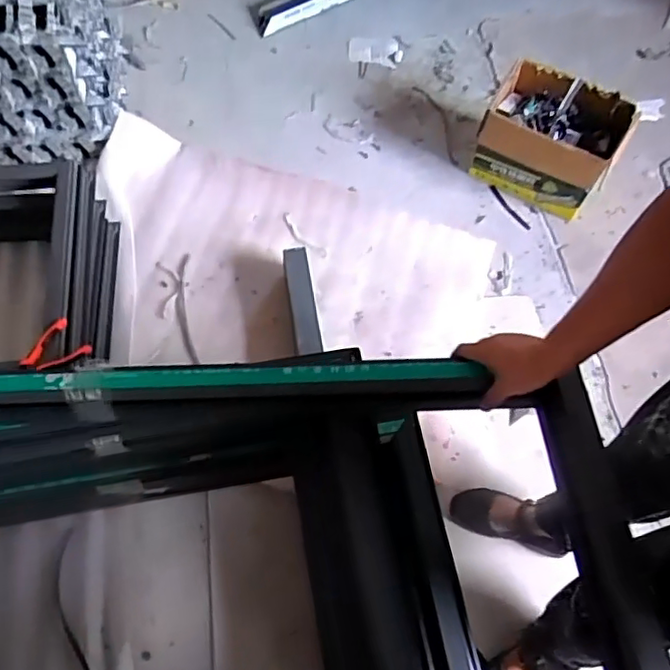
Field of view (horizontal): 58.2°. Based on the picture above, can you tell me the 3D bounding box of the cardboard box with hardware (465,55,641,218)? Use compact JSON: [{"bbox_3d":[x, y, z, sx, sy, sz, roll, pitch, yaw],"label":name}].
[{"bbox_3d":[0.565,-0.511,1.592,0.324,0.249,0.224,28,65,11],"label":"cardboard box with hardware"}]

